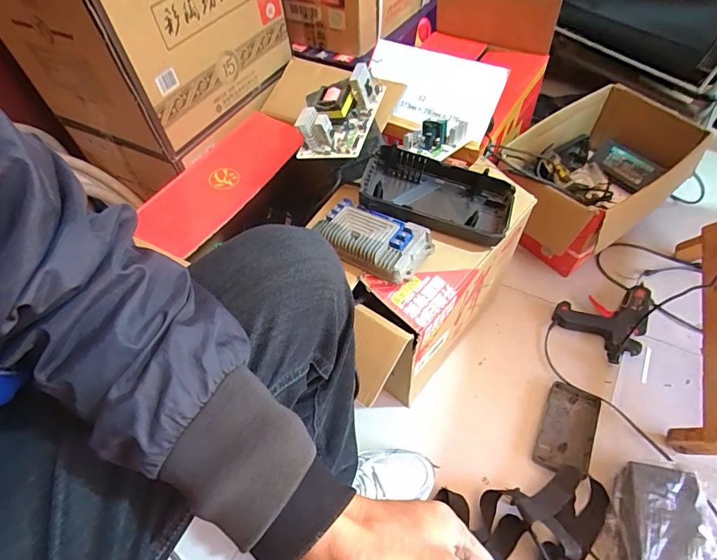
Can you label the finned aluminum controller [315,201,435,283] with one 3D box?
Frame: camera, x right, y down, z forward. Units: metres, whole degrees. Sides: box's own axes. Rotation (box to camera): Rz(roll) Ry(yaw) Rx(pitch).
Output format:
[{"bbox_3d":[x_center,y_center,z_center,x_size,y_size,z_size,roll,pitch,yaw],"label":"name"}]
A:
[{"bbox_3d":[0.018,-0.062,0.599,0.162,0.038,0.099,24,59,20],"label":"finned aluminum controller"}]

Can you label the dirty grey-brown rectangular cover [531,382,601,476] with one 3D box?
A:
[{"bbox_3d":[0.363,0.259,0.735,0.082,0.017,0.155,21,58,18],"label":"dirty grey-brown rectangular cover"}]

